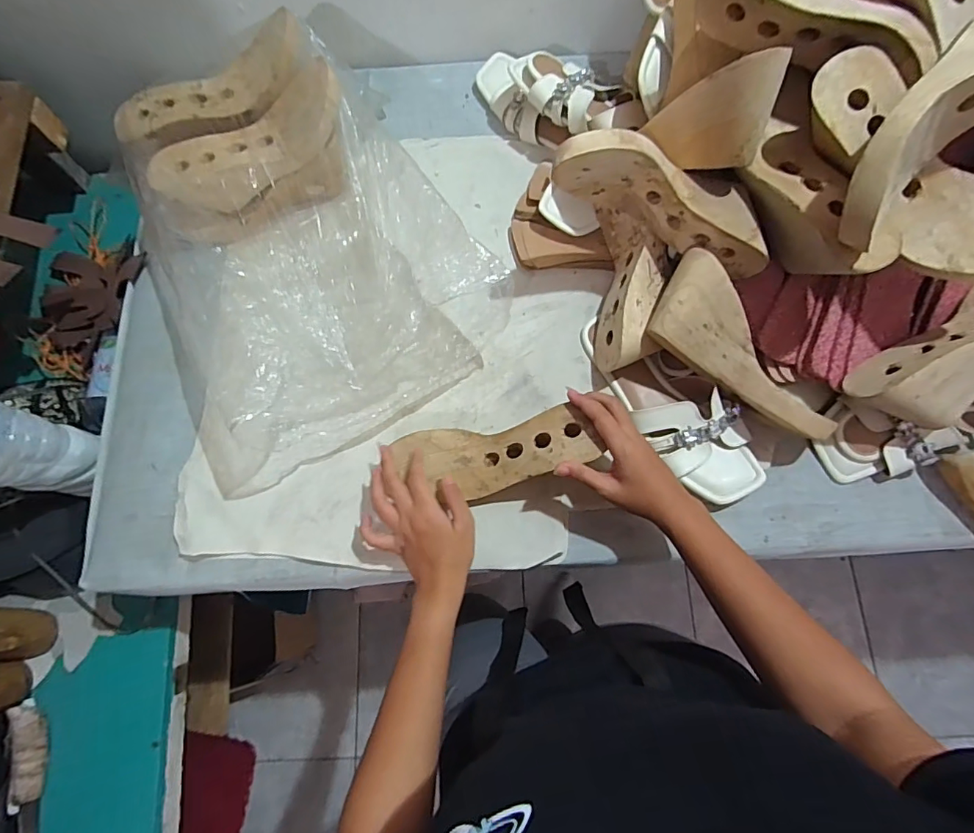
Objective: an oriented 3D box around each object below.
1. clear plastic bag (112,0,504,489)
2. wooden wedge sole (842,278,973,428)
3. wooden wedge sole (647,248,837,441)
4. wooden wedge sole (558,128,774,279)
[{"bbox_3d":[-0.238,-0.189,0.545,0.347,0.127,0.446,-31,76,-7],"label":"clear plastic bag"},{"bbox_3d":[0.458,-0.068,0.461,0.219,0.073,0.093,-41,76,10],"label":"wooden wedge sole"},{"bbox_3d":[0.244,-0.053,0.492,0.075,0.058,0.221,-39,90,-9],"label":"wooden wedge sole"},{"bbox_3d":[0.173,-0.212,0.476,0.229,0.074,0.065,23,75,-12],"label":"wooden wedge sole"}]

